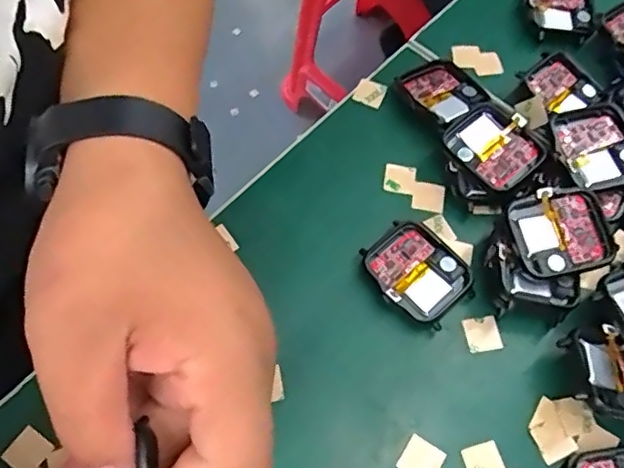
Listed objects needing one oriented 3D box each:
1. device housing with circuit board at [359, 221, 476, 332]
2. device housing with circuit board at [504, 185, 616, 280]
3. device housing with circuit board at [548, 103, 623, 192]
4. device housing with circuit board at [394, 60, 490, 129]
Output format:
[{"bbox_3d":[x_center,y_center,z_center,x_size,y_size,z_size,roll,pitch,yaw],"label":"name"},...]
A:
[{"bbox_3d":[0.047,0.018,0.271,0.037,0.012,0.046,-40,73,-18],"label":"device housing with circuit board"},{"bbox_3d":[0.108,-0.001,0.259,0.043,0.007,0.037,-12,72,-6],"label":"device housing with circuit board"},{"bbox_3d":[0.132,-0.041,0.277,0.036,0.009,0.041,-10,66,-7],"label":"device housing with circuit board"},{"bbox_3d":[0.066,-0.074,0.312,0.038,0.016,0.040,-37,72,-17],"label":"device housing with circuit board"}]

